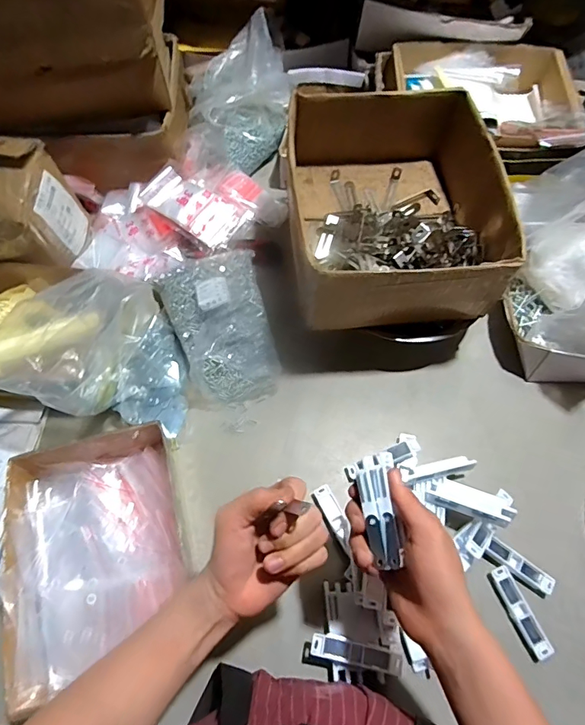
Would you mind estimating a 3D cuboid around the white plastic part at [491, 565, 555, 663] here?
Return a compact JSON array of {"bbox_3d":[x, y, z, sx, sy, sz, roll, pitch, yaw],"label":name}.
[{"bbox_3d":[0.259,0.284,0.503,0.021,0.013,0.098,-19,66,-10],"label":"white plastic part"}]

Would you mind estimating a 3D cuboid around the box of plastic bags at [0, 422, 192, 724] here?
[{"bbox_3d":[-0.215,0.204,0.491,0.179,0.060,0.249,-15,66,-9],"label":"box of plastic bags"}]

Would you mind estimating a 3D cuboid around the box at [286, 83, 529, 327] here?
[{"bbox_3d":[0.128,-0.205,0.590,0.255,0.114,0.300,-6,64,-4],"label":"box"}]

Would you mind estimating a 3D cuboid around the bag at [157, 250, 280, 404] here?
[{"bbox_3d":[-0.106,-0.063,0.616,0.135,0.074,0.218,-12,65,-7],"label":"bag"}]

